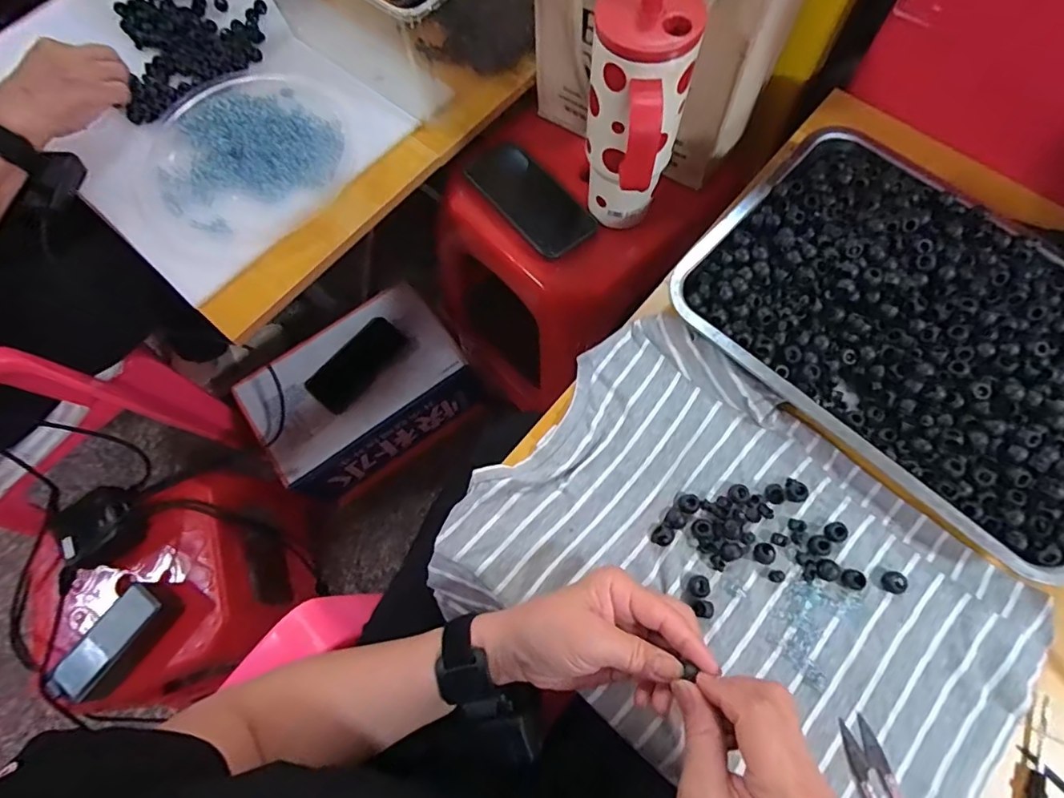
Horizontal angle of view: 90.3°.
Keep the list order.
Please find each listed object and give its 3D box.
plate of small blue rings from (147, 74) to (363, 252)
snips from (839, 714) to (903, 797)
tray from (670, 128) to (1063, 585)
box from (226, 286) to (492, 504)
[{"bbox_3d":[-0.315,-0.273,0.585,0.221,0.026,0.218,-1,71,2],"label":"plate of small blue rings"},{"bbox_3d":[0.230,0.264,0.339,0.025,0.011,0.101,-13,71,-2],"label":"snips"},{"bbox_3d":[0.309,-0.062,0.425,0.336,0.051,0.250,42,77,15],"label":"tray"},{"bbox_3d":[-0.279,-0.007,0.904,0.321,0.174,0.208,-37,73,-10],"label":"box"}]

